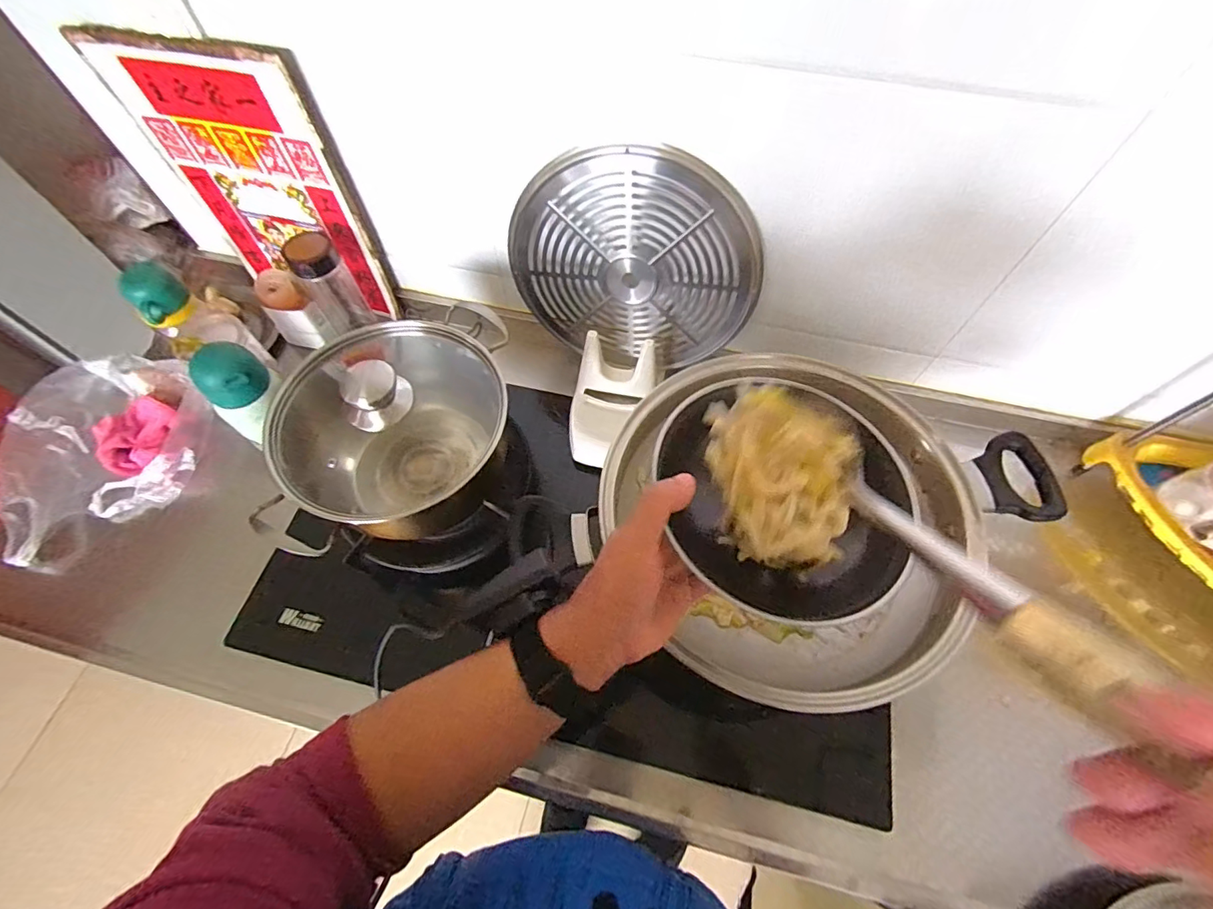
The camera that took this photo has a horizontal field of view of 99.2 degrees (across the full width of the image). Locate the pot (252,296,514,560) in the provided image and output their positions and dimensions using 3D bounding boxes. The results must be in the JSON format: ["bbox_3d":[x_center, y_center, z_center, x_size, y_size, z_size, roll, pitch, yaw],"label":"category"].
[{"bbox_3d":[-0.221,-0.036,0.558,0.233,0.189,0.246,0,62,0],"label":"pot"}]

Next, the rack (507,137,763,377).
[{"bbox_3d":[0.034,-0.231,0.642,0.295,0.278,0.031,15,51,0],"label":"rack"}]

